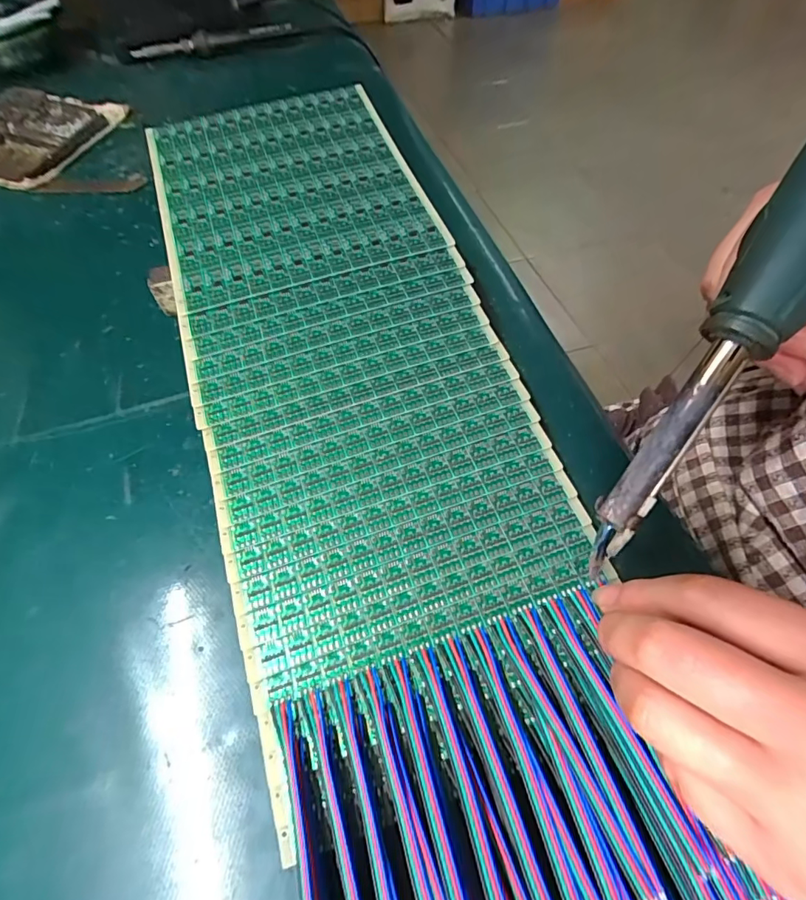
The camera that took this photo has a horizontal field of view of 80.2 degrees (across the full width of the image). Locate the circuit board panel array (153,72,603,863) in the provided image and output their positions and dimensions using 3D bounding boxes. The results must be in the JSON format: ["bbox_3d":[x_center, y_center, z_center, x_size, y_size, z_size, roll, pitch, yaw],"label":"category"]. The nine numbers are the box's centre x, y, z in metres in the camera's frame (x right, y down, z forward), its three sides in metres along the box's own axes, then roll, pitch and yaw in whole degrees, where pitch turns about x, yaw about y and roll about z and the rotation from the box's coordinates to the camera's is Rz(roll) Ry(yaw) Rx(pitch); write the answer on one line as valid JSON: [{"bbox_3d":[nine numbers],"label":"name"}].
[{"bbox_3d":[-0.044,-0.084,0.278,0.162,0.014,0.385,-17,68,-8],"label":"circuit board panel array"}]

